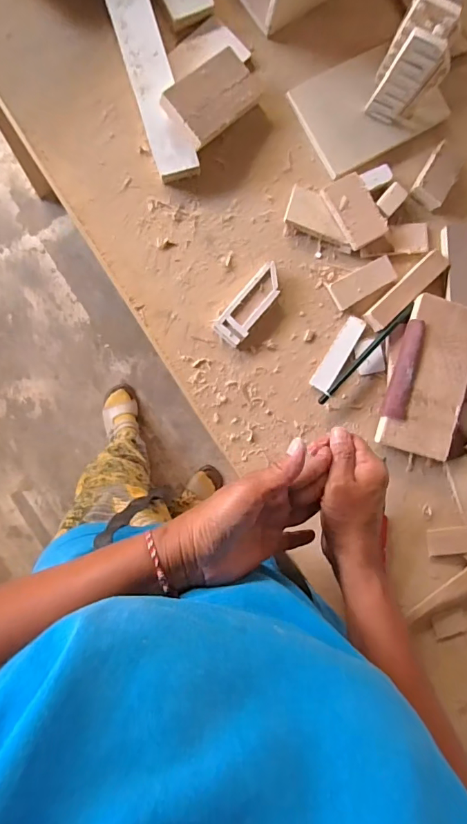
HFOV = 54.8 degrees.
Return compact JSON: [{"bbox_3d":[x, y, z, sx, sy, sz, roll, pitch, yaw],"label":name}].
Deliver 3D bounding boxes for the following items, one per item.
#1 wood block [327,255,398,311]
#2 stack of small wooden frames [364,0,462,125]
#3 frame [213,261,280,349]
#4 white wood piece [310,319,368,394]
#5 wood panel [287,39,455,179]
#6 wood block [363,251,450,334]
[{"bbox_3d":[0.133,-0.133,0.462,0.070,0.008,0.029,-29,91,-7],"label":"wood block"},{"bbox_3d":[0.173,-0.338,0.425,0.059,0.102,0.088,27,86,-6],"label":"stack of small wooden frames"},{"bbox_3d":[0.017,-0.106,0.444,0.031,0.015,0.088,38,84,-4],"label":"frame"},{"bbox_3d":[0.107,-0.059,0.458,0.022,0.007,0.084,29,83,9],"label":"white wood piece"},{"bbox_3d":[0.145,-0.318,0.466,0.151,0.014,0.097,-31,91,-7],"label":"wood panel"},{"bbox_3d":[0.178,-0.125,0.461,0.105,0.014,0.024,-42,93,-7],"label":"wood block"}]

